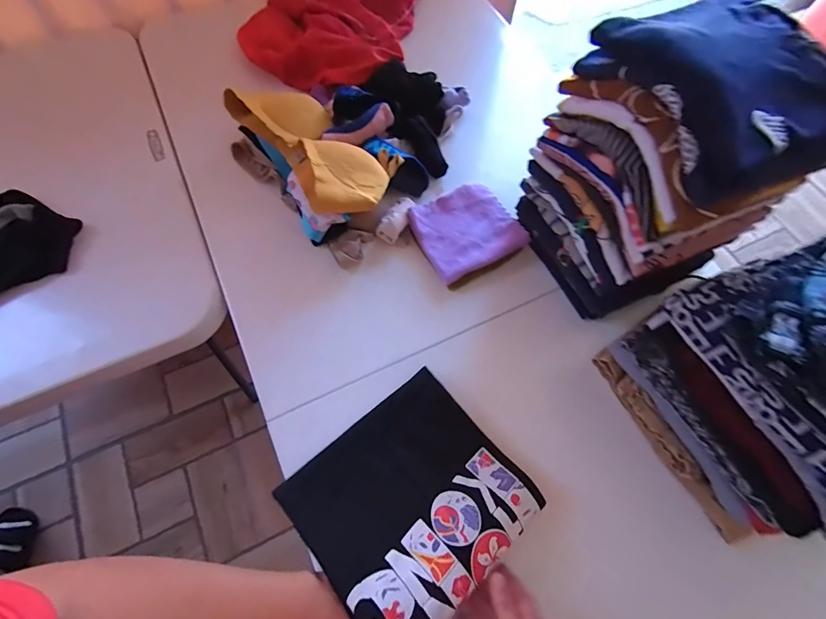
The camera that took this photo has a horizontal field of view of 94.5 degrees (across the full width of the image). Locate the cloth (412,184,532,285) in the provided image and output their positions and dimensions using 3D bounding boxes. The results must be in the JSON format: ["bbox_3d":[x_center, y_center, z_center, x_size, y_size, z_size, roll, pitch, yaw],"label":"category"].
[{"bbox_3d":[0.084,-0.127,0.625,0.155,0.034,0.140,-29,71,-13],"label":"cloth"}]

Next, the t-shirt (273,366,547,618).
[{"bbox_3d":[0.001,0.218,0.449,0.241,0.044,0.226,-35,67,-29],"label":"t-shirt"}]

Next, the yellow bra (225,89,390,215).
[{"bbox_3d":[-0.158,-0.257,0.597,0.124,0.087,0.289,-35,73,-15],"label":"yellow bra"}]

